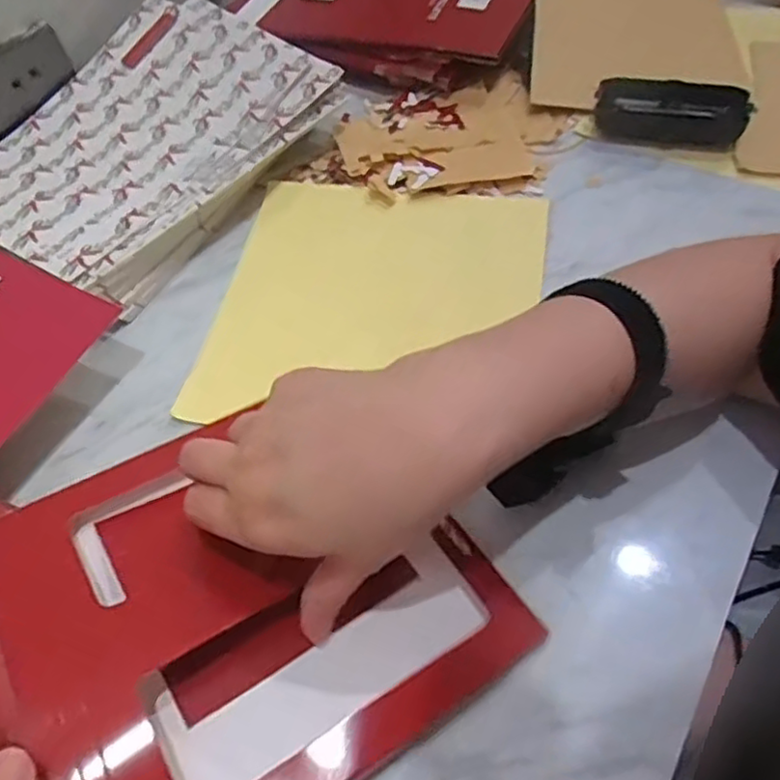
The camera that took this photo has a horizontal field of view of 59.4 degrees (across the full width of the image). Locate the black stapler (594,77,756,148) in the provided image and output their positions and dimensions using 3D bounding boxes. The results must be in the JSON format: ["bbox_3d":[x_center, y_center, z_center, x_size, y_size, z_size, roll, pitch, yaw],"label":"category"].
[{"bbox_3d":[0.221,-0.219,0.539,0.110,0.032,0.046,13,56,14],"label":"black stapler"}]

